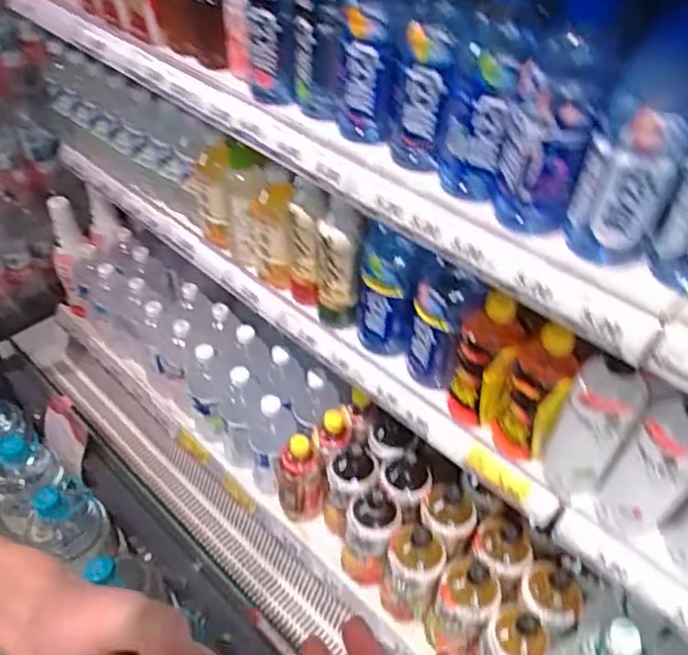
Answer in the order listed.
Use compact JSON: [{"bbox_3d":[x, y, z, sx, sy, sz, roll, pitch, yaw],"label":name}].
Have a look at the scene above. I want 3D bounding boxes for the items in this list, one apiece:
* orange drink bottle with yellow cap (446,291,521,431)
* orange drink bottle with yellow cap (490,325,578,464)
[{"bbox_3d":[0.170,0.041,0.740,0.068,0.184,0.052,14,46,11],"label":"orange drink bottle with yellow cap"},{"bbox_3d":[0.221,0.076,0.709,0.063,0.187,0.056,14,46,11],"label":"orange drink bottle with yellow cap"}]

